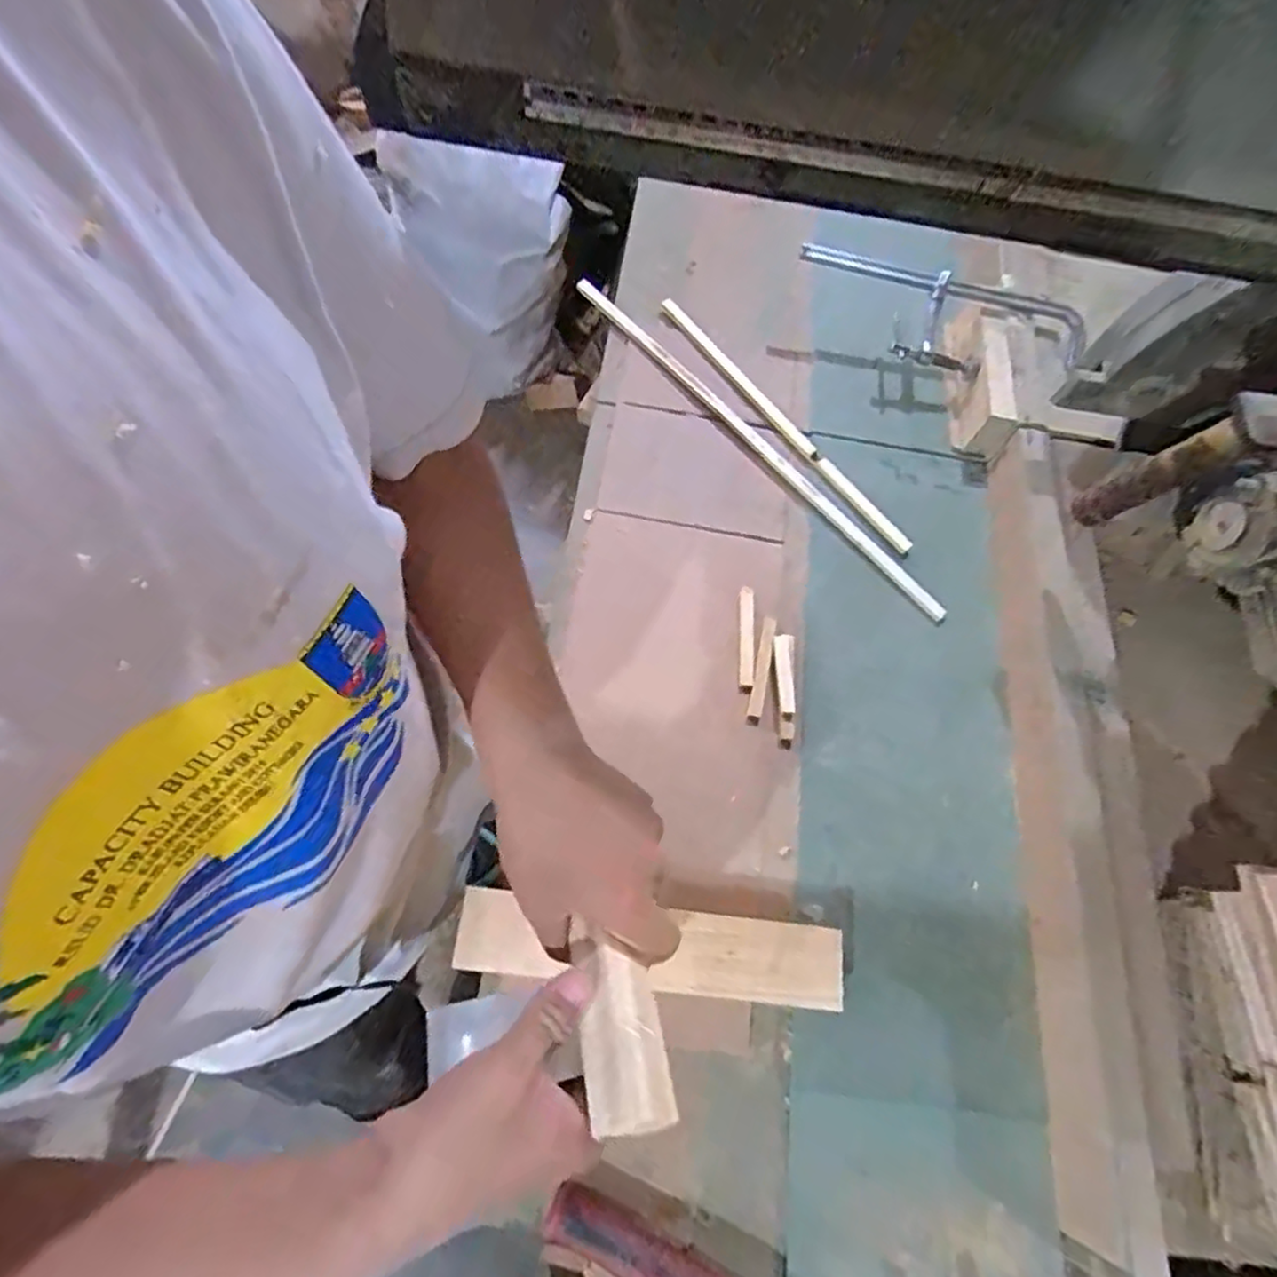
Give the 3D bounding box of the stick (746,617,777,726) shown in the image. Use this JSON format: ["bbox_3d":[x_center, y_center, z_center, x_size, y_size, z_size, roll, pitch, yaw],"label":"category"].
[{"bbox_3d":[0.122,0.030,0.662,0.013,0.005,0.114,12,69,4],"label":"stick"}]

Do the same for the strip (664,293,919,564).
[{"bbox_3d":[0.168,-0.262,0.787,0.022,0.013,0.435,-35,73,-13],"label":"strip"}]

